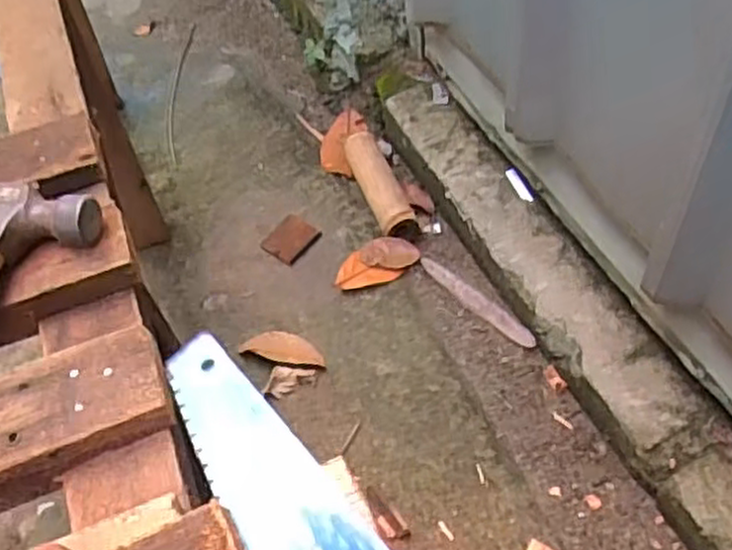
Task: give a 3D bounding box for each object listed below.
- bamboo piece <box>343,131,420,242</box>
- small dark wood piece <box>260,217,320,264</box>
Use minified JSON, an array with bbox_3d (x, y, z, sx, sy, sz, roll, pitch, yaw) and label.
[{"bbox_3d":[0.018,-0.130,1.059,0.051,0.041,0.191,-18,52,-8],"label":"bamboo piece"},{"bbox_3d":[-0.100,-0.048,1.027,0.057,0.012,0.065,26,58,24],"label":"small dark wood piece"}]

